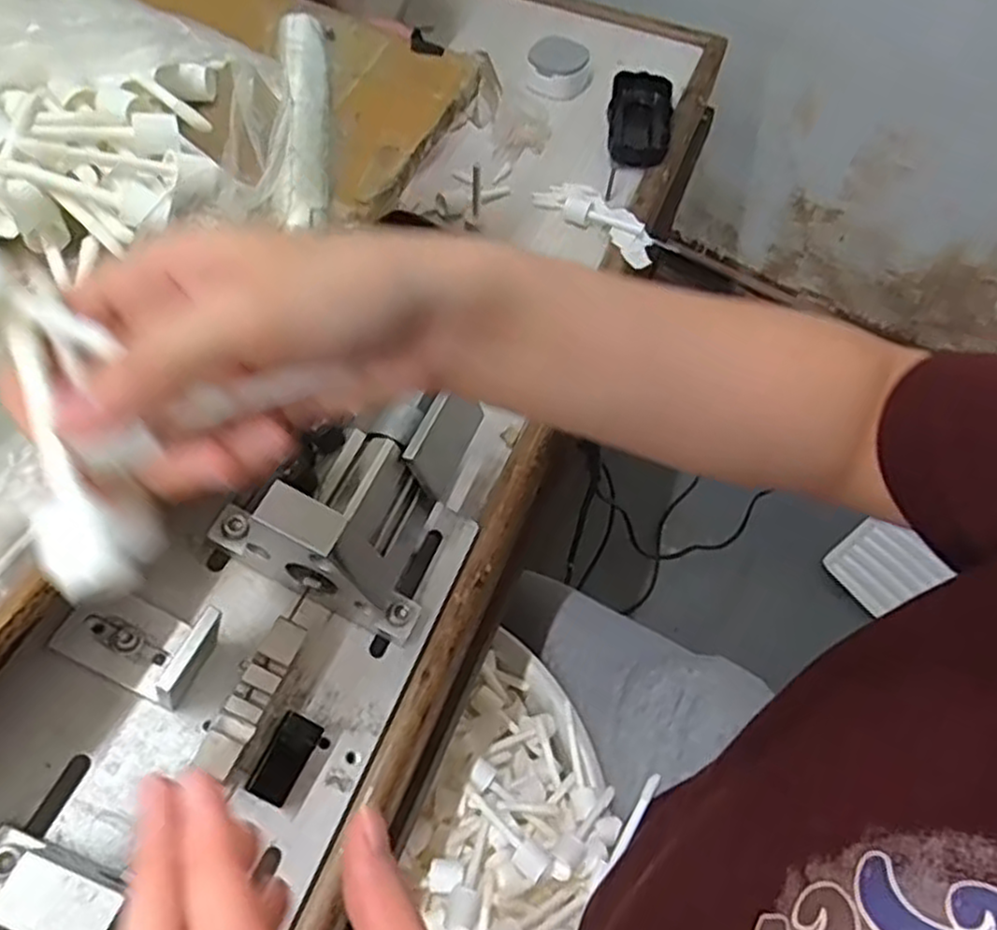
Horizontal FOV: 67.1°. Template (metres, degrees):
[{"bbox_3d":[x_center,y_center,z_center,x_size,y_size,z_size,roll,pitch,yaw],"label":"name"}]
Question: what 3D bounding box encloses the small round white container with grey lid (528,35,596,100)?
[{"bbox_3d":[0.059,-0.373,0.701,0.058,0.021,0.071,17,58,6],"label":"small round white container with grey lid"}]

